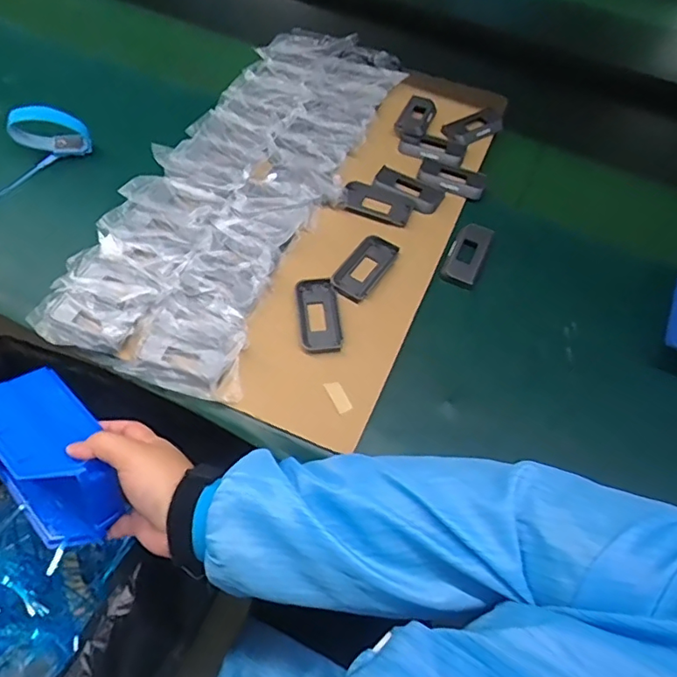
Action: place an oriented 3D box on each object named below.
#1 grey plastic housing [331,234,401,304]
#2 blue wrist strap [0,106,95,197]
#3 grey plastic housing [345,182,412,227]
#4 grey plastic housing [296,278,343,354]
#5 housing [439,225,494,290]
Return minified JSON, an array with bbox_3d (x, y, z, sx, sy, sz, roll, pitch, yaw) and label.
[{"bbox_3d":[0.024,-0.070,0.520,0.039,0.009,0.077,29,60,14],"label":"grey plastic housing"},{"bbox_3d":[-0.355,-0.156,0.547,0.059,0.076,0.224,28,60,13],"label":"blue wrist strap"},{"bbox_3d":[0.041,-0.143,0.564,0.071,0.010,0.036,17,58,7],"label":"grey plastic housing"},{"bbox_3d":[-0.018,-0.020,0.490,0.036,0.013,0.076,-5,58,-8],"label":"grey plastic housing"},{"bbox_3d":[0.129,-0.087,0.538,0.035,0.011,0.078,22,58,10],"label":"housing"}]

